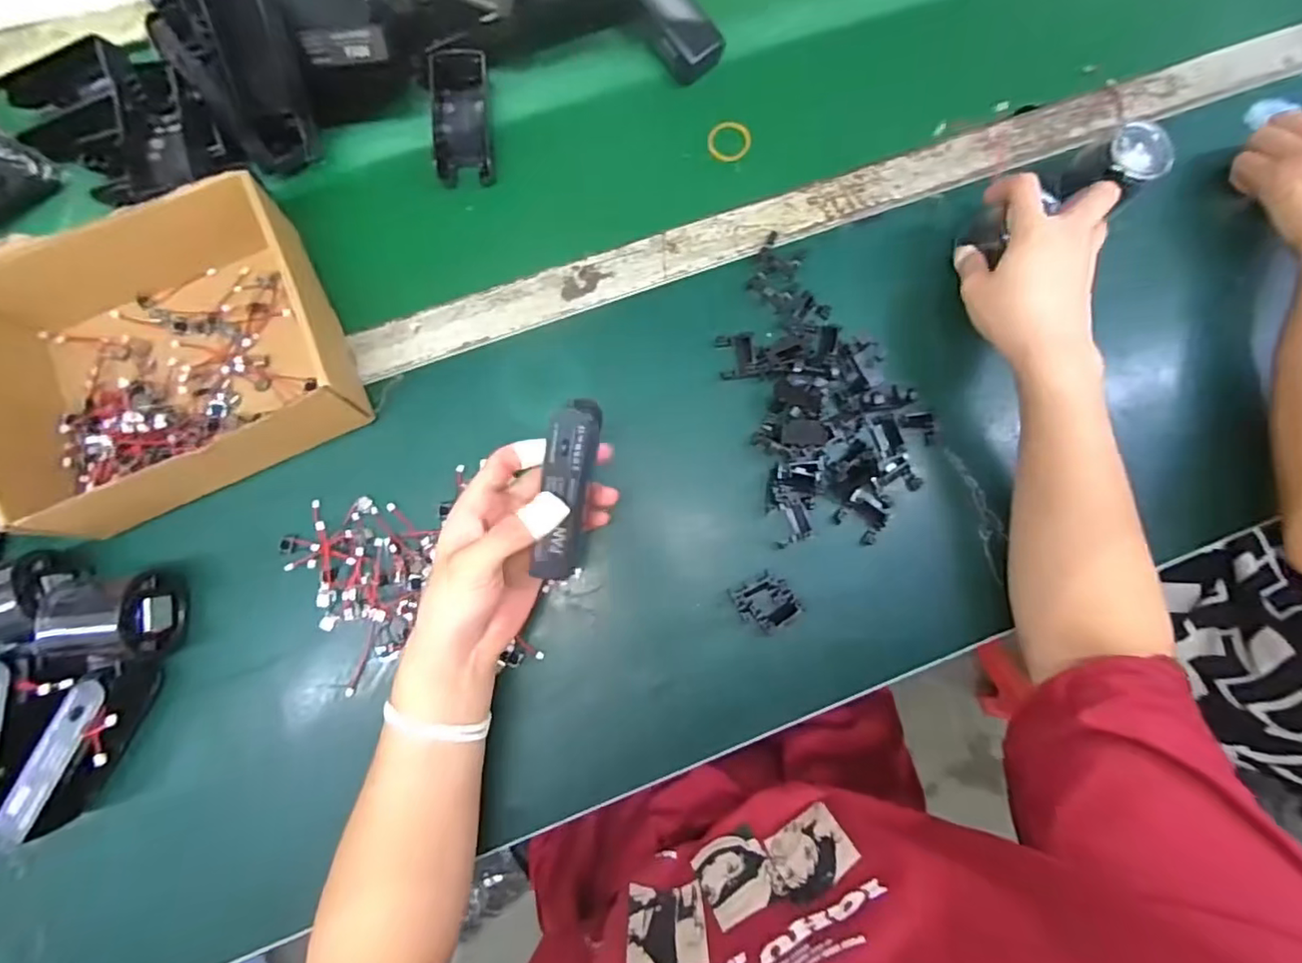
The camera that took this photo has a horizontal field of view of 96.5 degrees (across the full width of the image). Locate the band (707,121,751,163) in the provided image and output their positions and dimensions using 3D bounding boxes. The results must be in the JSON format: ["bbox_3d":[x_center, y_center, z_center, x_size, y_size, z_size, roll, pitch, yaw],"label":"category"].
[{"bbox_3d":[0.068,-0.294,0.503,0.037,0.009,0.033,-22,103,3],"label":"band"}]

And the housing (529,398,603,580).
[{"bbox_3d":[-0.048,0.003,0.342,0.026,0.031,0.105,8,109,-1],"label":"housing"}]

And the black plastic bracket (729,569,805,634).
[{"bbox_3d":[0.087,0.091,0.434,0.040,0.012,0.040,-35,84,-7],"label":"black plastic bracket"}]

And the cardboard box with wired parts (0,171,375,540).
[{"bbox_3d":[-0.338,-0.087,0.408,0.217,0.074,0.186,-26,83,-6],"label":"cardboard box with wired parts"}]

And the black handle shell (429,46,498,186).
[{"bbox_3d":[-0.155,-0.298,0.476,0.048,0.031,0.107,-8,82,-4],"label":"black handle shell"}]

